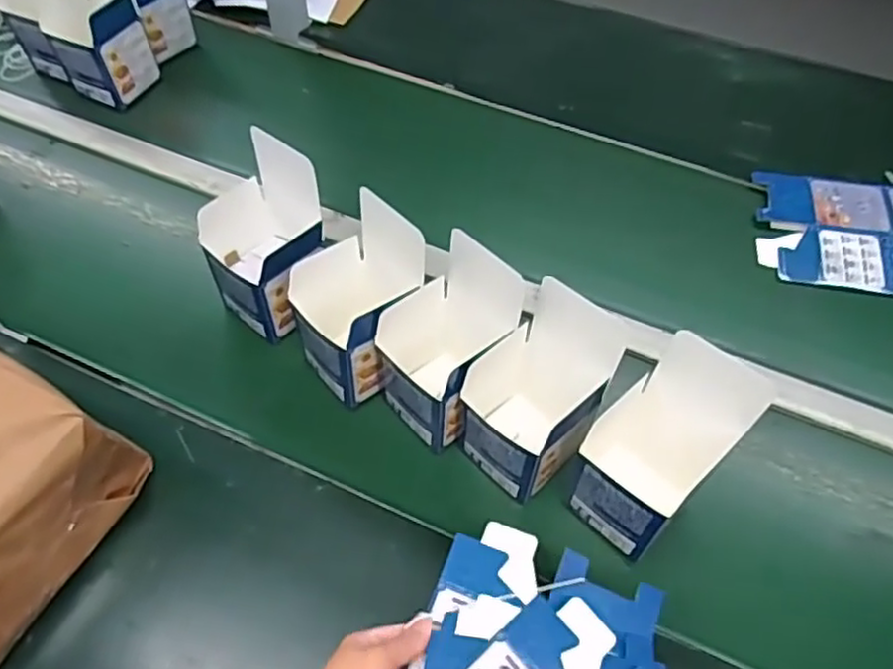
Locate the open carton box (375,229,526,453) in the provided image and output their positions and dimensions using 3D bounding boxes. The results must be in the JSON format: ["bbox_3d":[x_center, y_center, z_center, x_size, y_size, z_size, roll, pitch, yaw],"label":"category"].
[{"bbox_3d":[-0.002,0.012,0.593,0.089,0.170,0.095,-34,54,-26],"label":"open carton box"}]

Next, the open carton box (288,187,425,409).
[{"bbox_3d":[-0.081,-0.024,0.614,0.092,0.184,0.089,-30,52,-24],"label":"open carton box"}]

